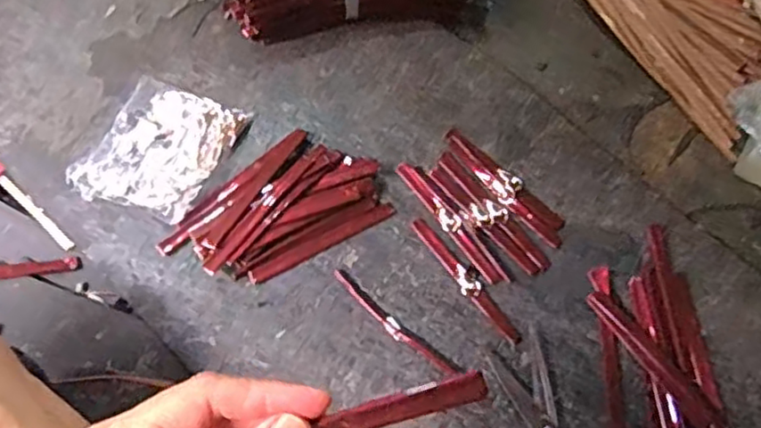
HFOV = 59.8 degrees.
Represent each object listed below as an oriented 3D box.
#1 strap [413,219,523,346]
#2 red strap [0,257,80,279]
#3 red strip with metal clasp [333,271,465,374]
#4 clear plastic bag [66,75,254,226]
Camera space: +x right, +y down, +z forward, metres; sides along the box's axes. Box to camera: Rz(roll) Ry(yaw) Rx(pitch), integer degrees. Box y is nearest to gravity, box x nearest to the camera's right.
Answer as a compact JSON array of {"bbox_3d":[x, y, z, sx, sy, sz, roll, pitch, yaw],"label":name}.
[{"bbox_3d":[0.080,0.059,0.607,0.020,0.004,0.143,-35,78,-19],"label":"strap"},{"bbox_3d":[-0.311,0.048,0.580,0.083,0.005,0.013,-6,70,-24],"label":"red strap"},{"bbox_3d":[0.011,0.099,0.586,0.138,0.005,0.015,41,69,8],"label":"red strip with metal clasp"},{"bbox_3d":[-0.209,-0.062,0.633,0.109,0.022,0.142,27,67,3],"label":"clear plastic bag"}]

